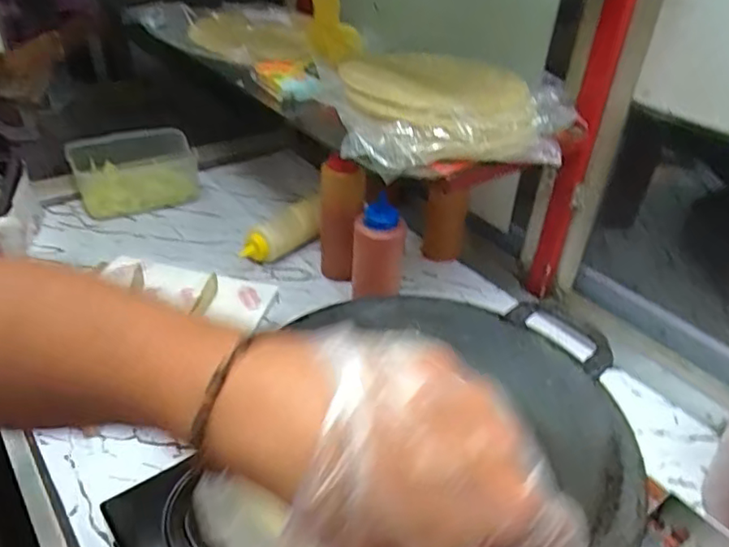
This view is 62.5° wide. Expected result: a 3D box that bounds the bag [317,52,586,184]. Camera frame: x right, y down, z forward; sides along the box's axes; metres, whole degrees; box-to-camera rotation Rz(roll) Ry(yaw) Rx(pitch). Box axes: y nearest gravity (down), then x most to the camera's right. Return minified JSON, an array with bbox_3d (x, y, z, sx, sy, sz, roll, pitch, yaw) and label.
[{"bbox_3d":[0.116,-0.181,0.653,0.288,0.089,0.143,-6,39,-18],"label":"bag"}]

